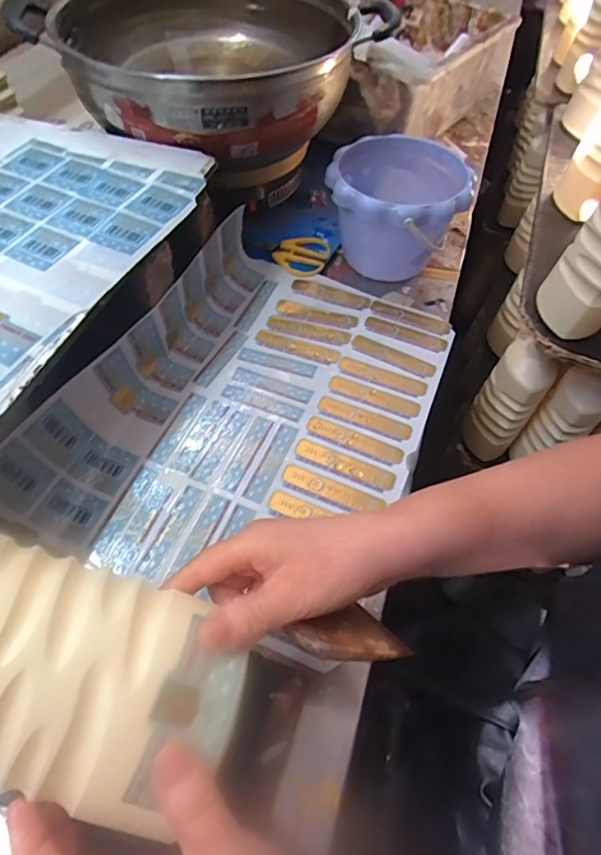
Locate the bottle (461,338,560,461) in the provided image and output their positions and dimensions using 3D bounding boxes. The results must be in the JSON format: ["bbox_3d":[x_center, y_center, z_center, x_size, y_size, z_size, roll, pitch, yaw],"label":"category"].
[{"bbox_3d":[0.287,-0.033,0.711,0.070,0.210,0.064,29,58,13],"label":"bottle"}]

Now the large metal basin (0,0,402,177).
[{"bbox_3d":[-0.098,-0.417,0.573,0.302,0.103,0.304,34,59,16],"label":"large metal basin"}]

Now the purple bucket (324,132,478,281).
[{"bbox_3d":[0.105,-0.244,0.581,0.153,0.120,0.141,1,56,-1],"label":"purple bucket"}]

